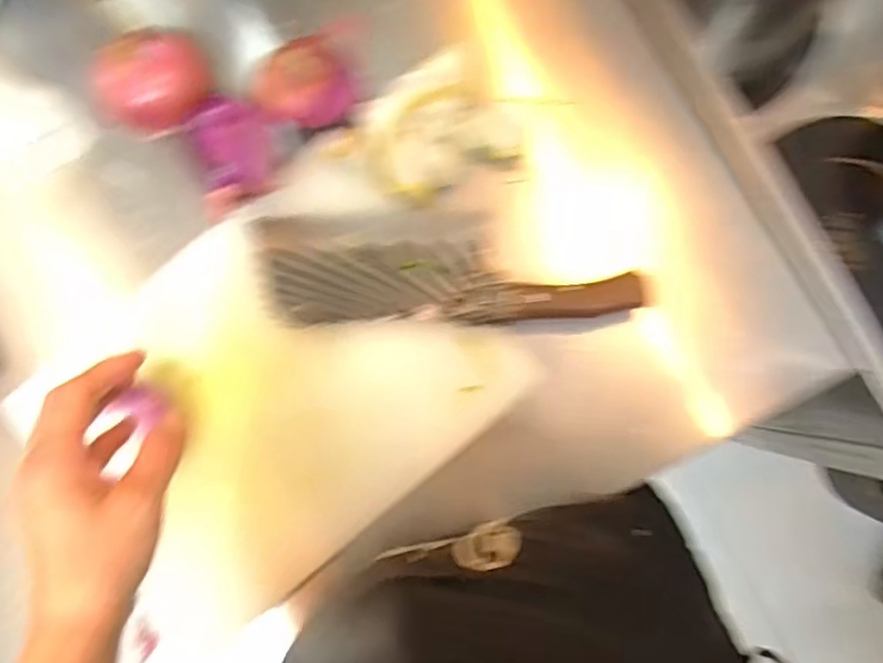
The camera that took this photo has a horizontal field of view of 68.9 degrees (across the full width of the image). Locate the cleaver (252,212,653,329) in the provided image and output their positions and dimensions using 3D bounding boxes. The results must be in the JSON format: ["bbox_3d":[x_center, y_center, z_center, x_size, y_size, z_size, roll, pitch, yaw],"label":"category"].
[{"bbox_3d":[0.003,-0.050,0.496,0.291,0.017,0.087,-1,85,4],"label":"cleaver"}]

